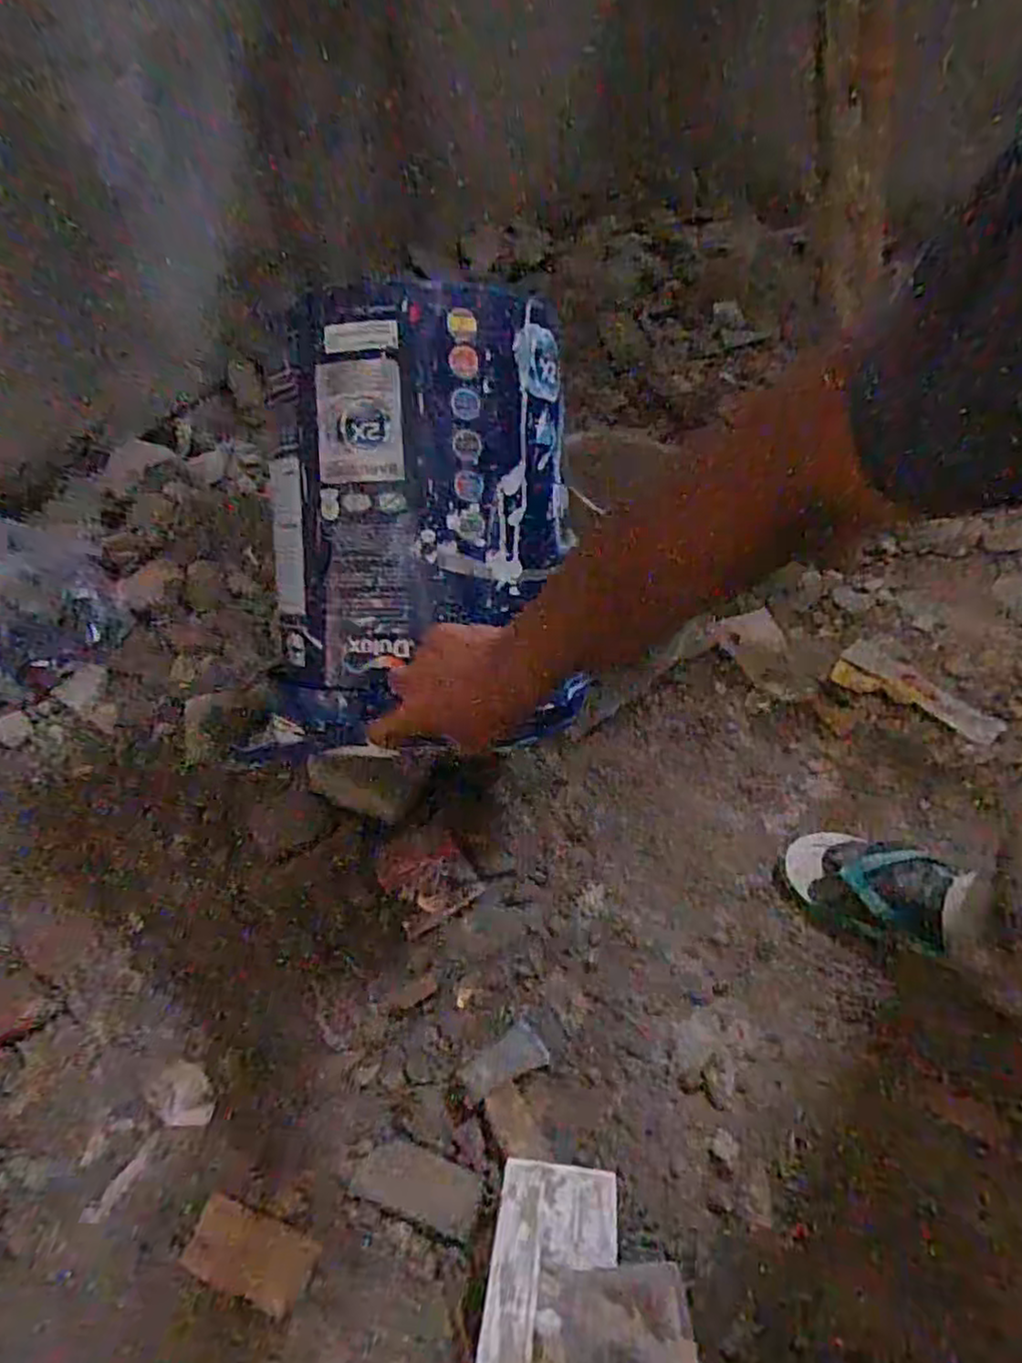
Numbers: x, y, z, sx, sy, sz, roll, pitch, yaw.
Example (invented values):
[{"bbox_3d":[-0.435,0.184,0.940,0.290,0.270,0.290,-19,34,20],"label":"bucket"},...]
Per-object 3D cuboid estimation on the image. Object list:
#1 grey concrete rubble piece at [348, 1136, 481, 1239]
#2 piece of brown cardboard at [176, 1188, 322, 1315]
[{"bbox_3d":[-0.075,0.412,0.588,0.098,0.018,0.047,11,47,15],"label":"grey concrete rubble piece"},{"bbox_3d":[-0.202,0.444,0.557,0.097,0.006,0.050,12,47,16],"label":"piece of brown cardboard"}]

